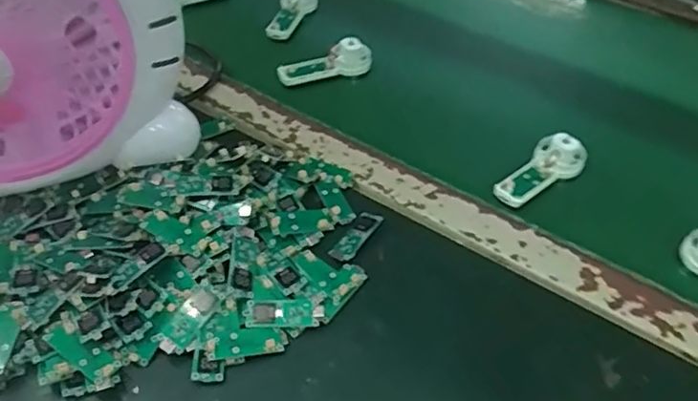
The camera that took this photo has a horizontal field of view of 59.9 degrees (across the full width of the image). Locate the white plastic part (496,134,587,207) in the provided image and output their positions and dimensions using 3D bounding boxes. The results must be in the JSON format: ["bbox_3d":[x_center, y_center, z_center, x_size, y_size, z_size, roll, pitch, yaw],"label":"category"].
[{"bbox_3d":[0.161,-0.026,0.502,0.084,0.027,0.038,-35,58,-29],"label":"white plastic part"}]

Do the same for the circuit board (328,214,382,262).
[{"bbox_3d":[0.005,0.026,0.457,0.018,0.004,0.051,29,53,21],"label":"circuit board"}]

